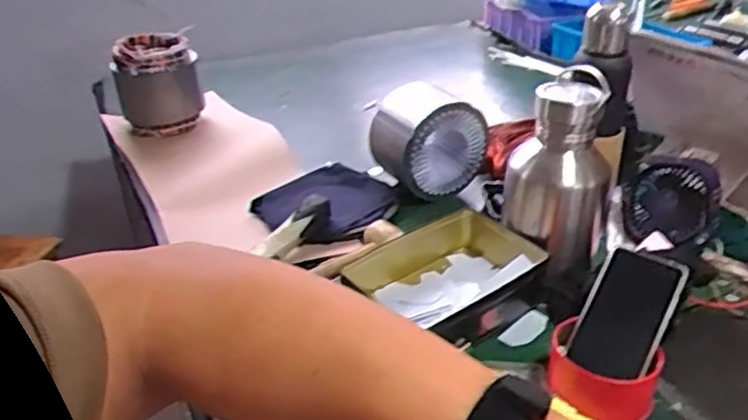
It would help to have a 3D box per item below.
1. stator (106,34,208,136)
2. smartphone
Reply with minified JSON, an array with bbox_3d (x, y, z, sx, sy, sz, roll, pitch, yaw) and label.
[{"bbox_3d":[-0.406,-0.238,1.297,0.151,0.154,0.119,-13,32,-17],"label":"stator"},{"bbox_3d":[0.250,0.103,0.689,0.085,0.013,0.132,20,72,41],"label":"smartphone"}]

